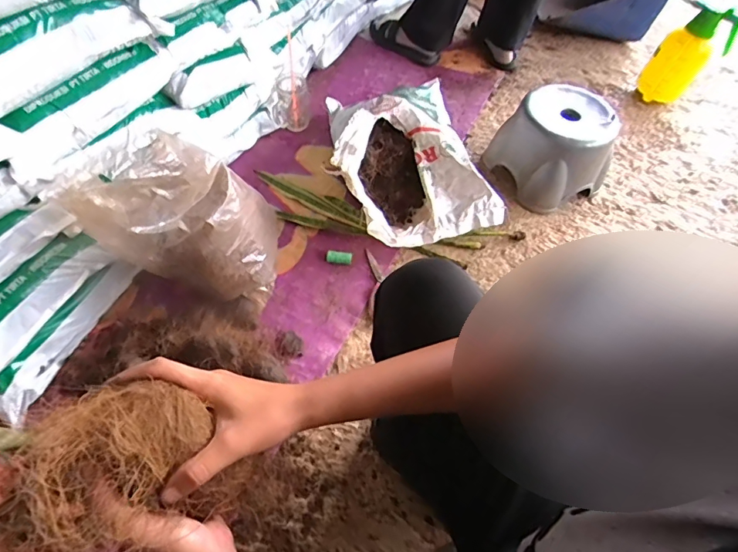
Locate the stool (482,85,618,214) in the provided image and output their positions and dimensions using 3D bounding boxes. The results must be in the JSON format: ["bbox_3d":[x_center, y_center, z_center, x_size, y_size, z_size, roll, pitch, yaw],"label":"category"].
[{"bbox_3d":[0.433,-0.299,1.070,0.220,0.187,0.220,-24,62,-19],"label":"stool"}]

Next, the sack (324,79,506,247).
[{"bbox_3d":[0.069,-0.294,1.042,0.341,0.169,0.471,-13,59,-12],"label":"sack"}]

